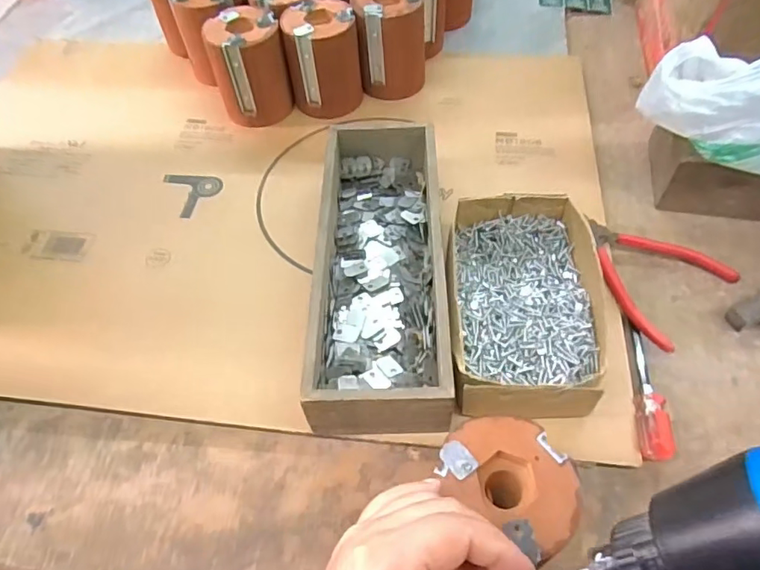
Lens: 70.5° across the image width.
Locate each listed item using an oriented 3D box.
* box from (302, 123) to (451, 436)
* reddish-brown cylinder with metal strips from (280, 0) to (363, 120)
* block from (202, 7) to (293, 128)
[{"bbox_3d":[0.001,-0.020,0.455,0.099,0.069,0.296,-1,55,3],"label":"box"},{"bbox_3d":[-0.062,-0.251,0.601,0.076,0.101,0.073,-5,55,0],"label":"reddish-brown cylinder with metal strips"},{"bbox_3d":[-0.142,-0.238,0.593,0.077,0.099,0.073,-10,55,-3],"label":"block"}]

